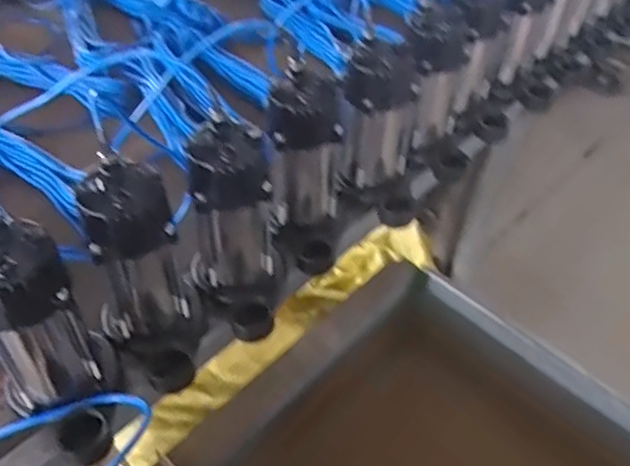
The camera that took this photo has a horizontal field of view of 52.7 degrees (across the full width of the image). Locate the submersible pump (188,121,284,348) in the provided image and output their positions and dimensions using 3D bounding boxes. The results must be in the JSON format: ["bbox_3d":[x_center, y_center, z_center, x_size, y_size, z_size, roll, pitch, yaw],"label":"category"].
[{"bbox_3d":[-0.091,0.002,0.746,0.115,0.224,0.136,-6,47,-9],"label":"submersible pump"}]

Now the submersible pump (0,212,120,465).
[{"bbox_3d":[-0.267,0.115,0.635,0.111,0.236,0.140,-21,51,-22],"label":"submersible pump"}]

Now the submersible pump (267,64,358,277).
[{"bbox_3d":[-0.008,-0.077,0.844,0.117,0.246,0.120,23,49,17],"label":"submersible pump"}]

